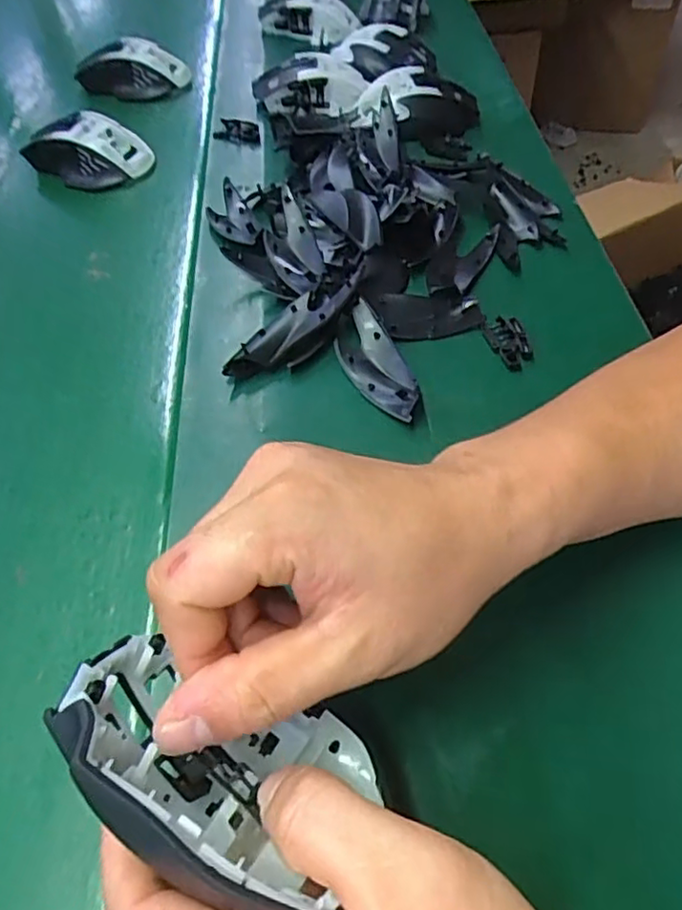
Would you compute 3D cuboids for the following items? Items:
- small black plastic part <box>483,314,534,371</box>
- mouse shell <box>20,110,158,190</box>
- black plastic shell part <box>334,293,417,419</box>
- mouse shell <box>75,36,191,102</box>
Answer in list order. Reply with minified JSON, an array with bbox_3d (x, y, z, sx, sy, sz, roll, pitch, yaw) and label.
[{"bbox_3d":[0.108,-0.072,0.408,0.025,0.011,0.040,-11,53,-5],"label":"small black plastic part"},{"bbox_3d":[-0.216,-0.258,0.545,0.101,0.045,0.049,5,53,7],"label":"mouse shell"},{"bbox_3d":[0.020,-0.055,0.385,0.036,0.020,0.086,-16,53,-9],"label":"black plastic shell part"},{"bbox_3d":[-0.208,-0.374,0.633,0.112,0.051,0.039,5,53,7],"label":"mouse shell"}]

